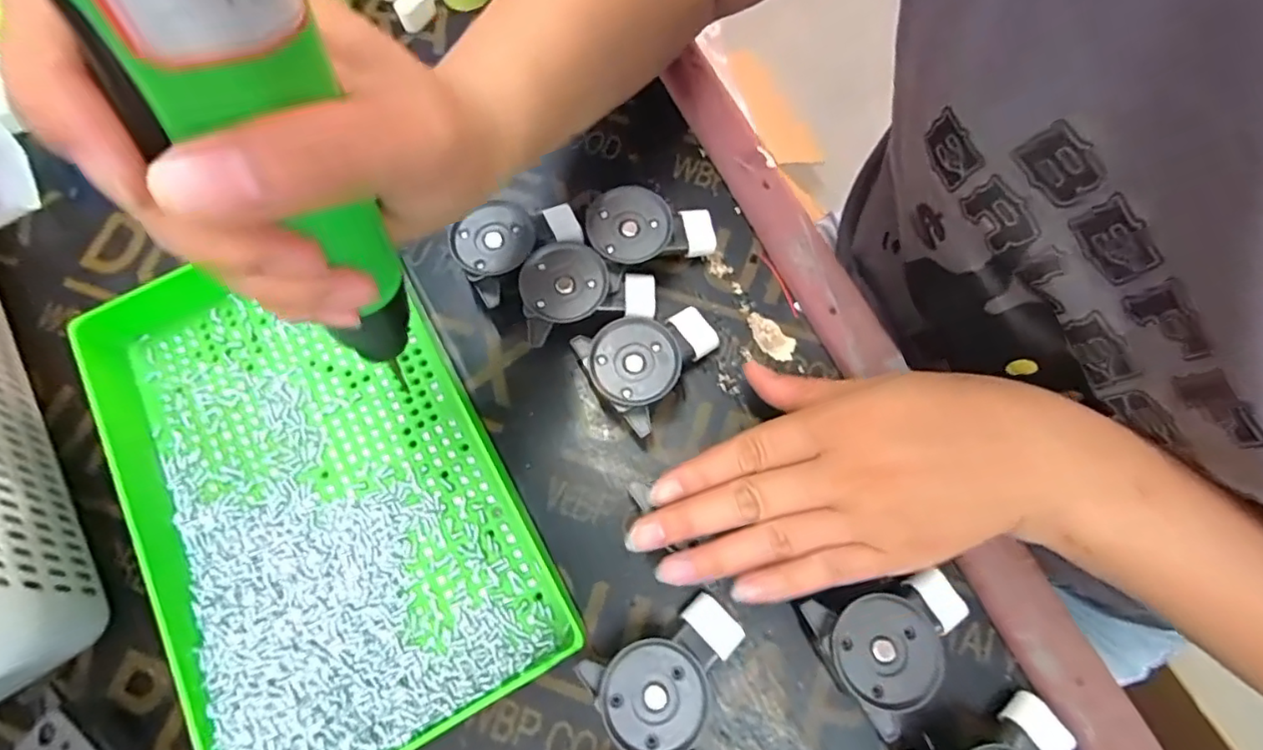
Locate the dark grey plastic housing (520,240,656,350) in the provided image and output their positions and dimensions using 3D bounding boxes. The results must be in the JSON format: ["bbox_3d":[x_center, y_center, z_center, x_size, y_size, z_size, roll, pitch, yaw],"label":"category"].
[{"bbox_3d":[-0.023,-0.044,0.302,0.066,0.026,0.044,-18,73,-4],"label":"dark grey plastic housing"}]

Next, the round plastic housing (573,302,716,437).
[{"bbox_3d":[0.013,-0.006,0.291,0.066,0.028,0.050,-28,74,-7],"label":"round plastic housing"}]

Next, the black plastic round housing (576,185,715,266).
[{"bbox_3d":[0.010,-0.075,0.311,0.066,0.028,0.040,-10,73,-2],"label":"black plastic round housing"}]

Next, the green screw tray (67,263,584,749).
[{"bbox_3d":[-0.147,0.047,0.272,0.153,0.034,0.243,-29,74,-7],"label":"green screw tray"}]

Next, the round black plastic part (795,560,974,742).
[{"bbox_3d":[0.112,0.108,0.252,0.066,0.029,0.052,-33,75,-8],"label":"round black plastic part"}]

